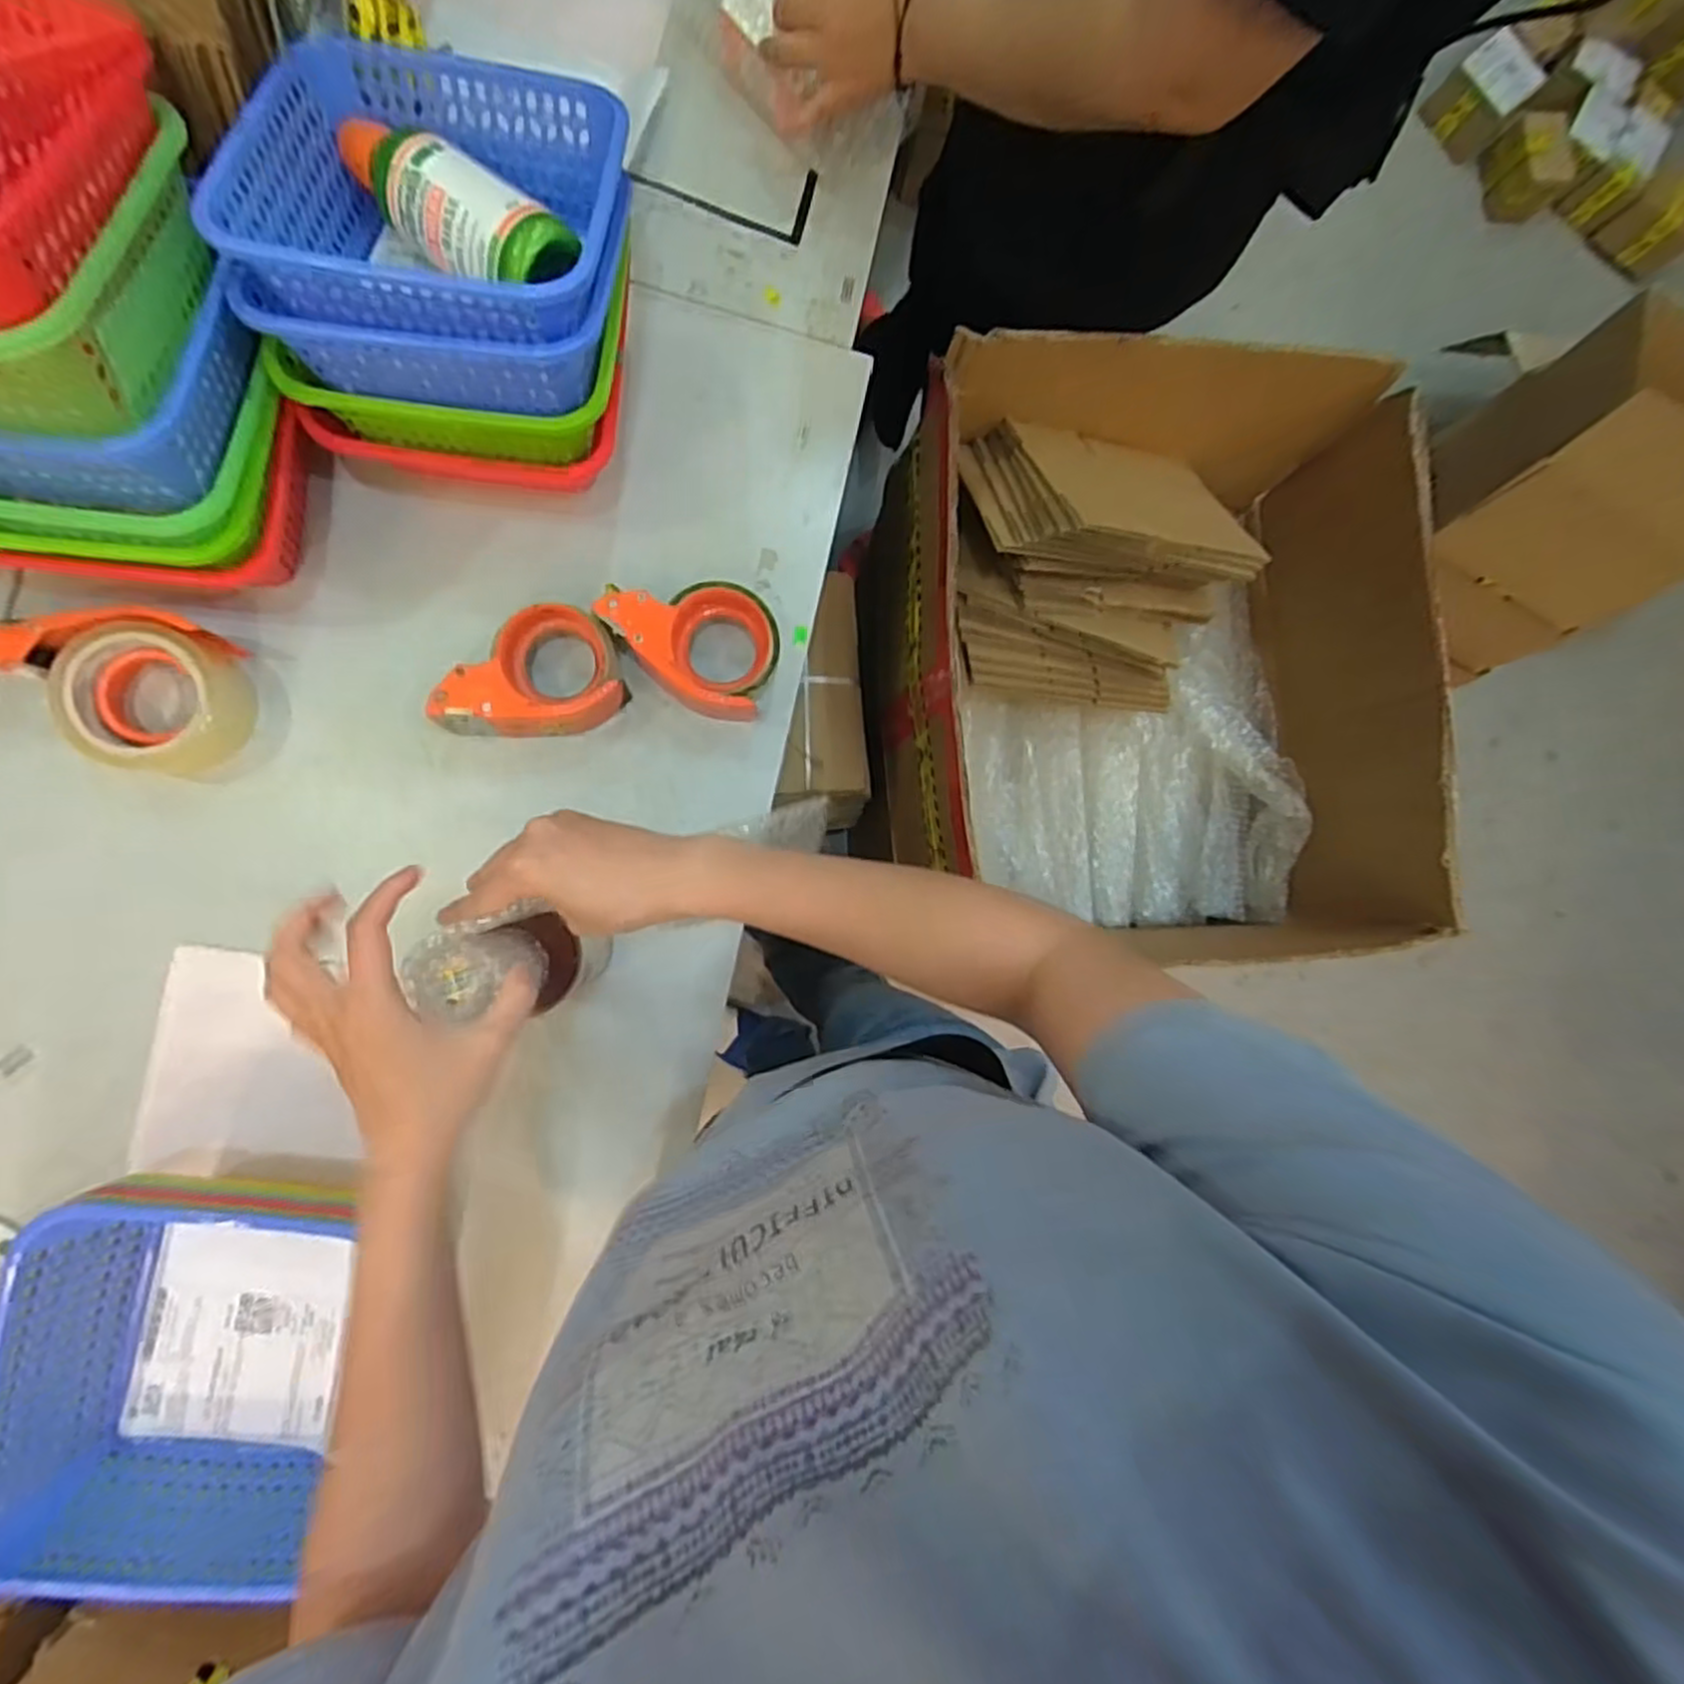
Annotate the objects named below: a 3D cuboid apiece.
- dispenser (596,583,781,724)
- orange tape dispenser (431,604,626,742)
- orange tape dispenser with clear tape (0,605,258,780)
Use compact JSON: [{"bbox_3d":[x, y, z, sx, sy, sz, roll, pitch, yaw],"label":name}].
[{"bbox_3d":[-0.123,-0.166,0.618,0.142,0.059,0.097,26,84,-5],"label":"dispenser"},{"bbox_3d":[-0.250,-0.129,0.598,0.145,0.061,0.093,-14,88,-8],"label":"orange tape dispenser"},{"bbox_3d":[-0.536,-0.112,0.561,0.143,0.061,0.114,9,86,-7],"label":"orange tape dispenser with clear tape"}]

